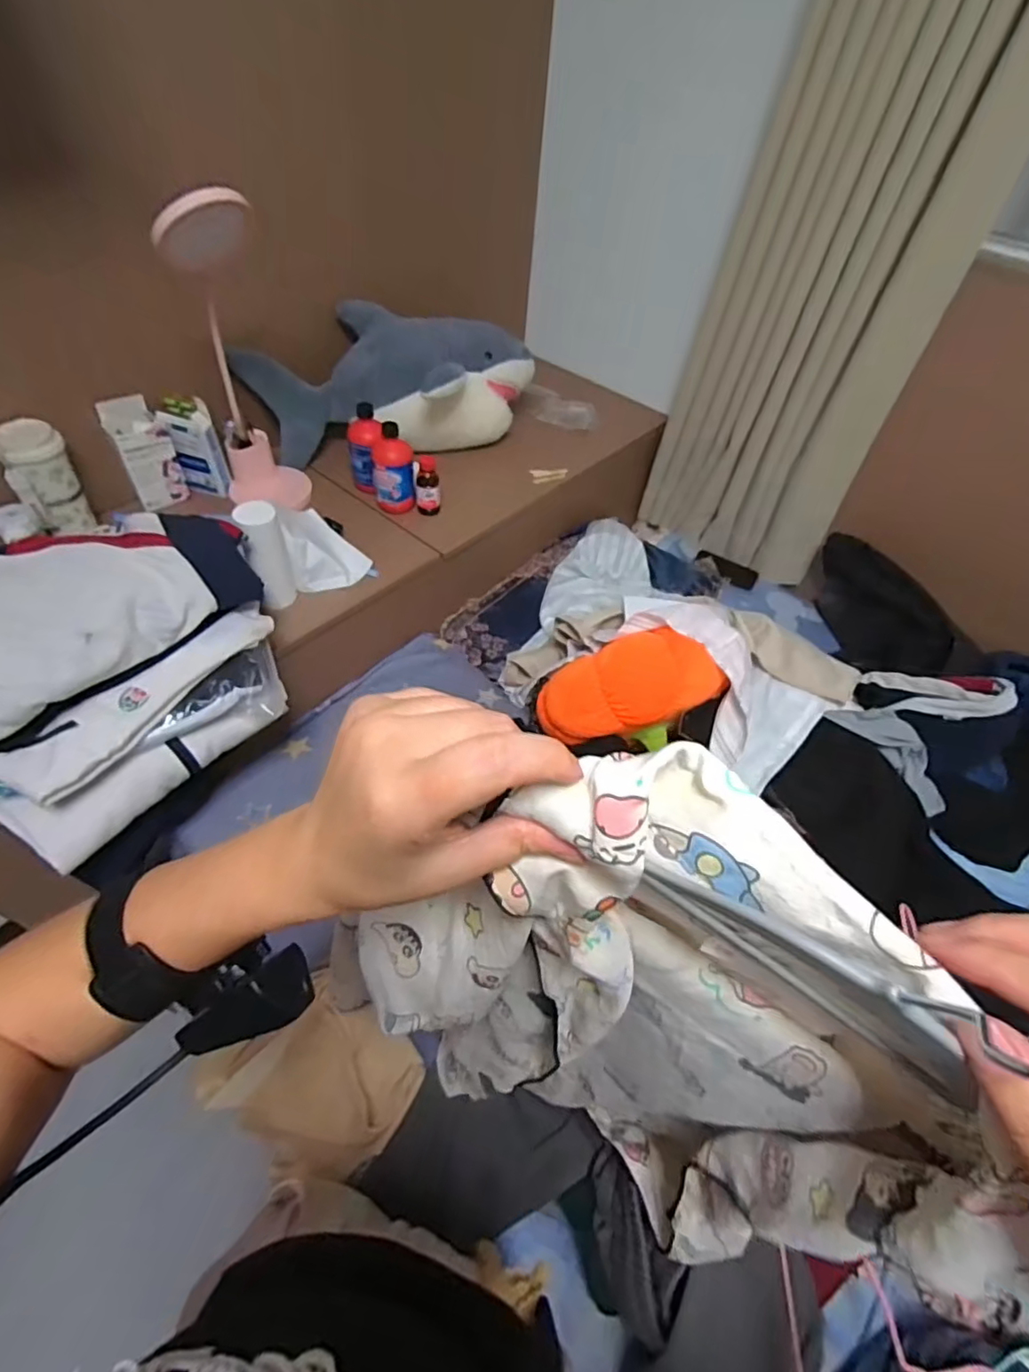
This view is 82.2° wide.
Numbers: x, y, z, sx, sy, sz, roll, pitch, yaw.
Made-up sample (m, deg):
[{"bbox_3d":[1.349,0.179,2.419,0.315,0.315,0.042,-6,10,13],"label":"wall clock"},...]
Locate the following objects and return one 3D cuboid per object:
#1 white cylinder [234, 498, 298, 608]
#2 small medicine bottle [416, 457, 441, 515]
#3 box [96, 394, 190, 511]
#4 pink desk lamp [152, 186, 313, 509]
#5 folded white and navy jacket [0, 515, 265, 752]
[{"bbox_3d":[-0.363,-0.188,0.874,0.052,0.157,0.061,-12,53,-15],"label":"white cylinder"},{"bbox_3d":[-0.160,-0.366,1.095,0.044,0.100,0.045,-4,51,-9],"label":"small medicine bottle"},{"bbox_3d":[-0.633,-0.400,1.014,0.080,0.158,0.069,-30,59,-26],"label":"box"},{"bbox_3d":[-0.429,-0.489,0.932,0.129,0.475,0.165,-16,54,-18],"label":"pink desk lamp"},{"bbox_3d":[-0.512,-0.110,0.696,0.232,0.082,0.361,32,55,19],"label":"folded white and navy jacket"}]

